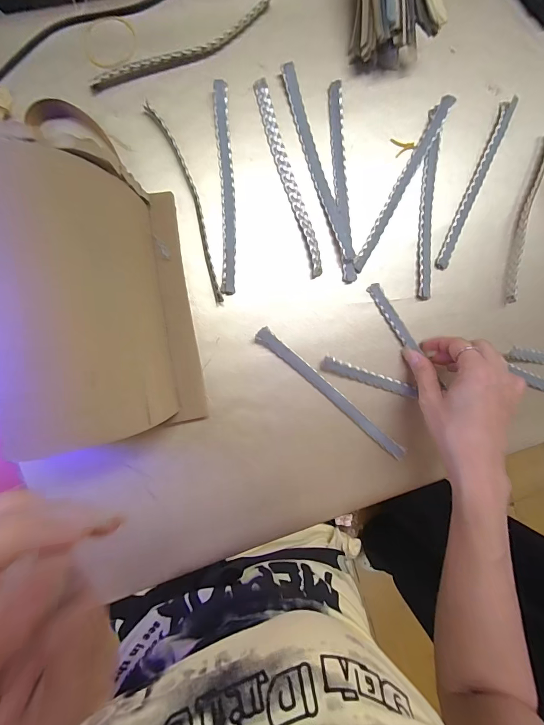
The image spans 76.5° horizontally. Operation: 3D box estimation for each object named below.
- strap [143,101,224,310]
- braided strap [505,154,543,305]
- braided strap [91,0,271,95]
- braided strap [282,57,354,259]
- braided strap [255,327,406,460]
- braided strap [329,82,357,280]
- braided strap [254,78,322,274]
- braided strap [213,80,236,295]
[{"bbox_3d":[-0.076,-0.147,0.319,0.017,0.011,0.188,-21,94,-6],"label":"strap"},{"bbox_3d":[0.271,-0.154,0.363,0.016,0.012,0.186,16,89,-8],"label":"braided strap"},{"bbox_3d":[-0.079,-0.288,0.318,0.183,0.007,0.019,-30,95,-6],"label":"braided strap"},{"bbox_3d":[0.045,-0.189,0.331,0.015,0.009,0.187,-20,94,-7],"label":"braided strap"},{"bbox_3d":[0.059,0.032,0.340,0.189,0.013,0.013,41,86,-7],"label":"braided strap"},{"bbox_3d":[0.069,-0.175,0.337,0.013,0.007,0.189,-6,92,-7],"label":"braided strap"},{"bbox_3d":[0.018,-0.176,0.332,0.014,0.008,0.190,-18,94,-7],"label":"braided strap"},{"bbox_3d":[-0.042,-0.160,0.323,0.015,0.011,0.188,-2,92,-7],"label":"braided strap"}]

